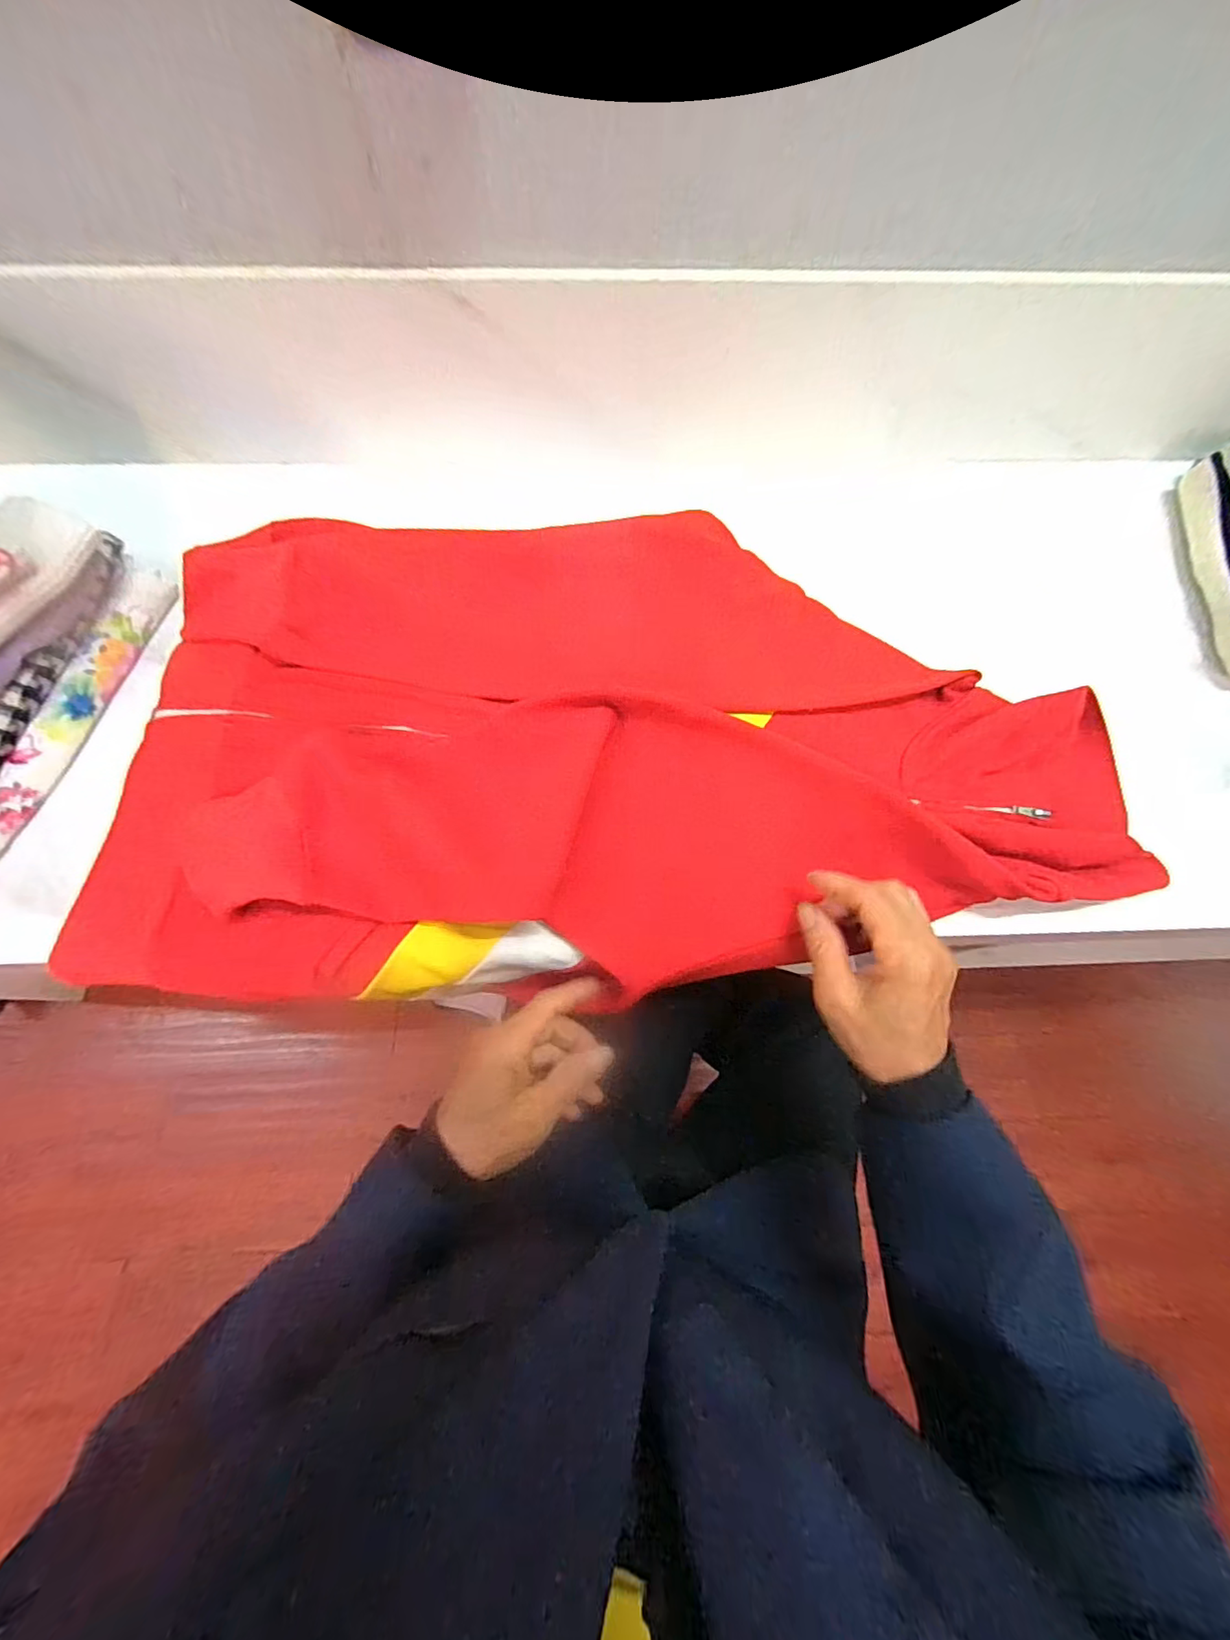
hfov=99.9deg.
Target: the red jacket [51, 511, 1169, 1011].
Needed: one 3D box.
[{"bbox_3d":[0.006,-0.073,0.403,0.714,0.062,0.404,2,69,-1],"label":"red jacket"}]

